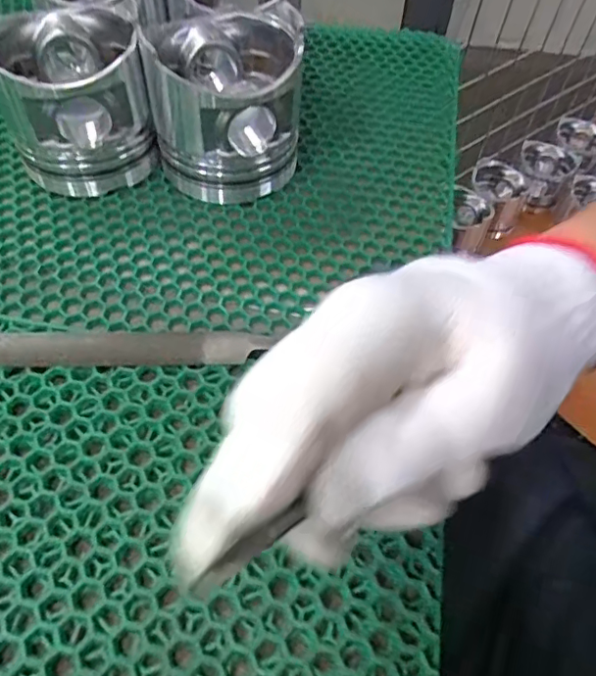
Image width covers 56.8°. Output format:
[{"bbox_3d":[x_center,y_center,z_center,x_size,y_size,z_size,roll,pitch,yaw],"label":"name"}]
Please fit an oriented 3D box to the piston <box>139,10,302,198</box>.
[{"bbox_3d":[-0.046,-0.149,0.346,0.086,0.084,0.103,-4,55,-6],"label":"piston"}]

